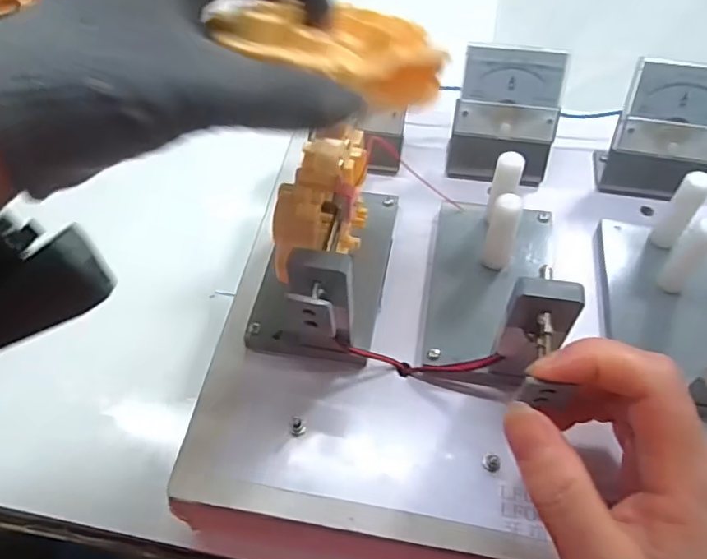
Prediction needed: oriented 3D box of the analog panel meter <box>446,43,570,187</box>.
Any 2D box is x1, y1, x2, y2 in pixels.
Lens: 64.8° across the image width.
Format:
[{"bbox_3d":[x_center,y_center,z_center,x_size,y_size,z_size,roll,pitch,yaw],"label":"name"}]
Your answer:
[{"bbox_3d":[0.098,-0.102,0.362,0.065,0.077,0.050,7,55,7],"label":"analog panel meter"}]

